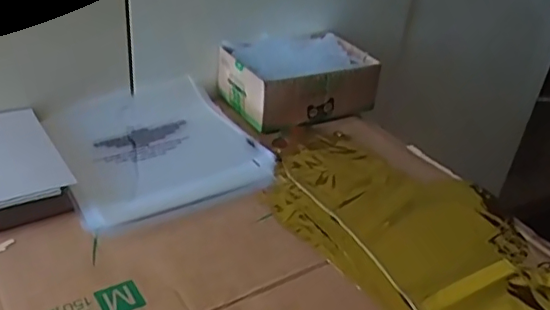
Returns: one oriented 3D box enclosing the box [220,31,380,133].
[{"bbox_3d":[0.031,-0.102,0.748,0.182,0.067,0.130,-13,38,-26],"label":"box"}]

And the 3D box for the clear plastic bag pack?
[{"bbox_3d":[-0.140,-0.016,0.655,0.215,0.014,0.231,-15,39,-28],"label":"clear plastic bag pack"}]

